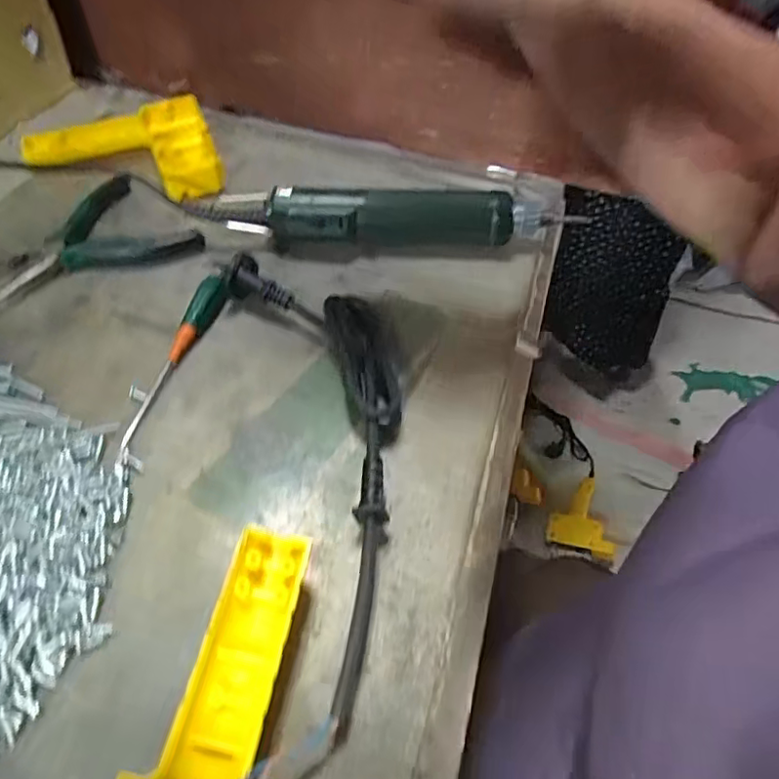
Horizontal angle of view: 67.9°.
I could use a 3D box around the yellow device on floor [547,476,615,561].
[{"bbox_3d":[0.397,0.248,1.162,0.124,0.030,0.179,23,55,11],"label":"yellow device on floor"}]

